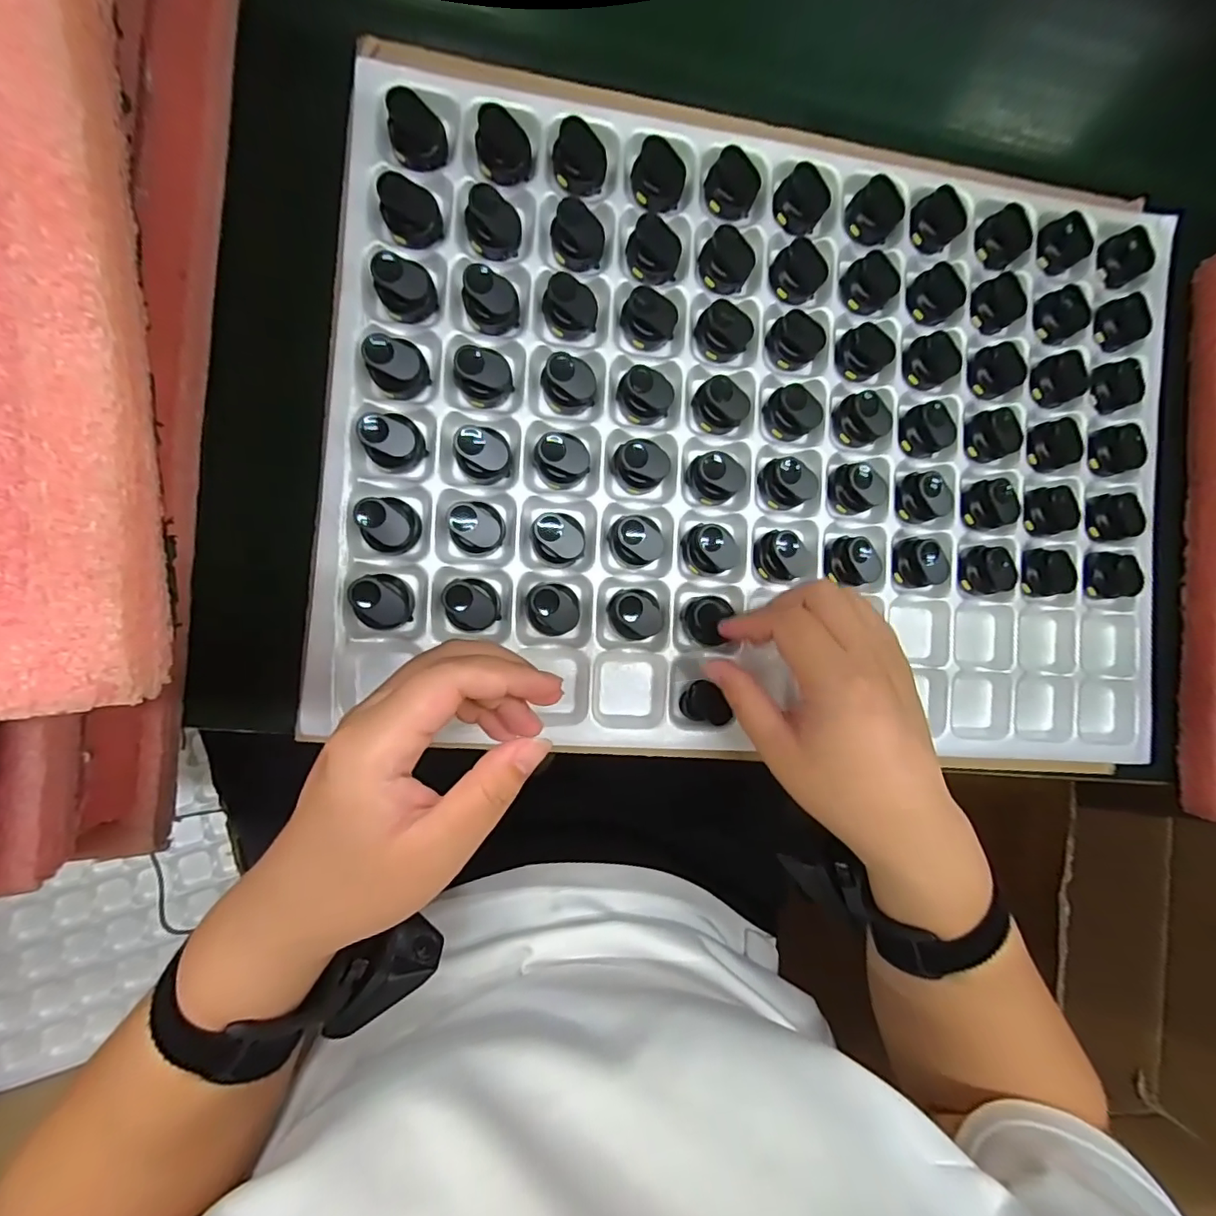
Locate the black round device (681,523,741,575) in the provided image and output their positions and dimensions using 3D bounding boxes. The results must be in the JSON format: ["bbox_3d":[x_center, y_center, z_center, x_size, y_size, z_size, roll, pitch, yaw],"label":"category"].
[{"bbox_3d":[0.060,-0.033,0.302,0.030,0.017,0.026,5,85,-9],"label":"black round device"}]

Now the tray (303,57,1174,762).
[{"bbox_3d":[0.102,-0.098,0.313,0.500,0.025,0.348,4,85,-9],"label":"tray"}]

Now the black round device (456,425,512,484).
[{"bbox_3d":[-0.067,-0.084,0.283,0.027,0.019,0.028,1,86,-9],"label":"black round device"}]

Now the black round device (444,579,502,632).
[{"bbox_3d":[-0.072,-0.002,0.283,0.025,0.019,0.028,-15,89,-10],"label":"black round device"}]

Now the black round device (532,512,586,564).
[{"bbox_3d":[-0.026,-0.038,0.290,0.029,0.018,0.028,1,86,-9],"label":"black round device"}]

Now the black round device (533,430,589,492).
[{"bbox_3d":[-0.023,-0.083,0.291,0.030,0.019,0.026,-40,93,-9],"label":"black round device"}]

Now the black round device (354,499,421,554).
[{"bbox_3d":[-0.114,-0.043,0.277,0.028,0.016,0.027,1,86,-9],"label":"black round device"}]

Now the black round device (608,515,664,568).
[{"bbox_3d":[0.017,-0.039,0.296,0.028,0.018,0.029,1,86,-9],"label":"black round device"}]

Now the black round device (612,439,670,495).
[{"bbox_3d":[0.021,-0.081,0.296,0.029,0.020,0.027,1,86,-9],"label":"black round device"}]

